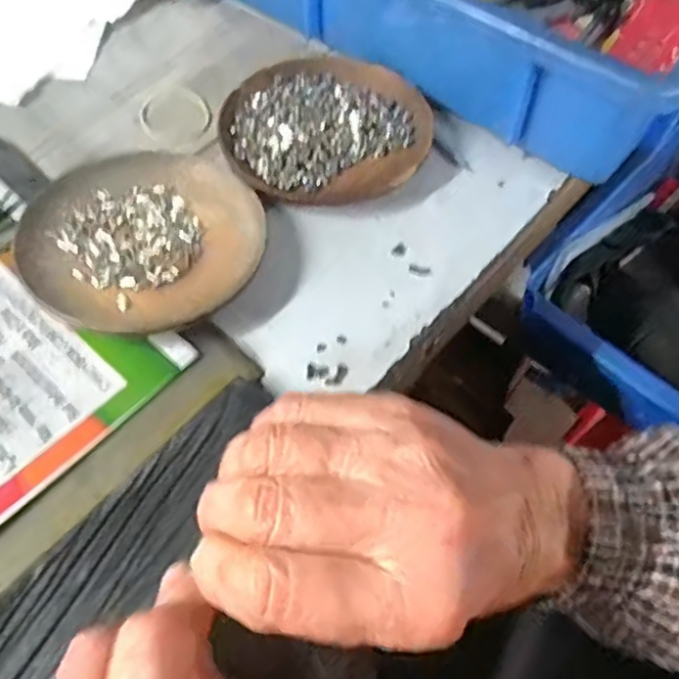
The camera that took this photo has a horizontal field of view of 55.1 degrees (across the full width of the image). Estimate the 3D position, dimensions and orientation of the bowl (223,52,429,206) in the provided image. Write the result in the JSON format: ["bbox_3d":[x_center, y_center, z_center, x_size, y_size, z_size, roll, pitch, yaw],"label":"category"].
[{"bbox_3d":[-0.008,-0.118,0.365,0.112,0.020,0.105,-1,57,-2],"label":"bowl"}]

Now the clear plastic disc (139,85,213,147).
[{"bbox_3d":[-0.098,-0.134,0.388,0.042,0.007,0.052,-9,57,-7],"label":"clear plastic disc"}]

